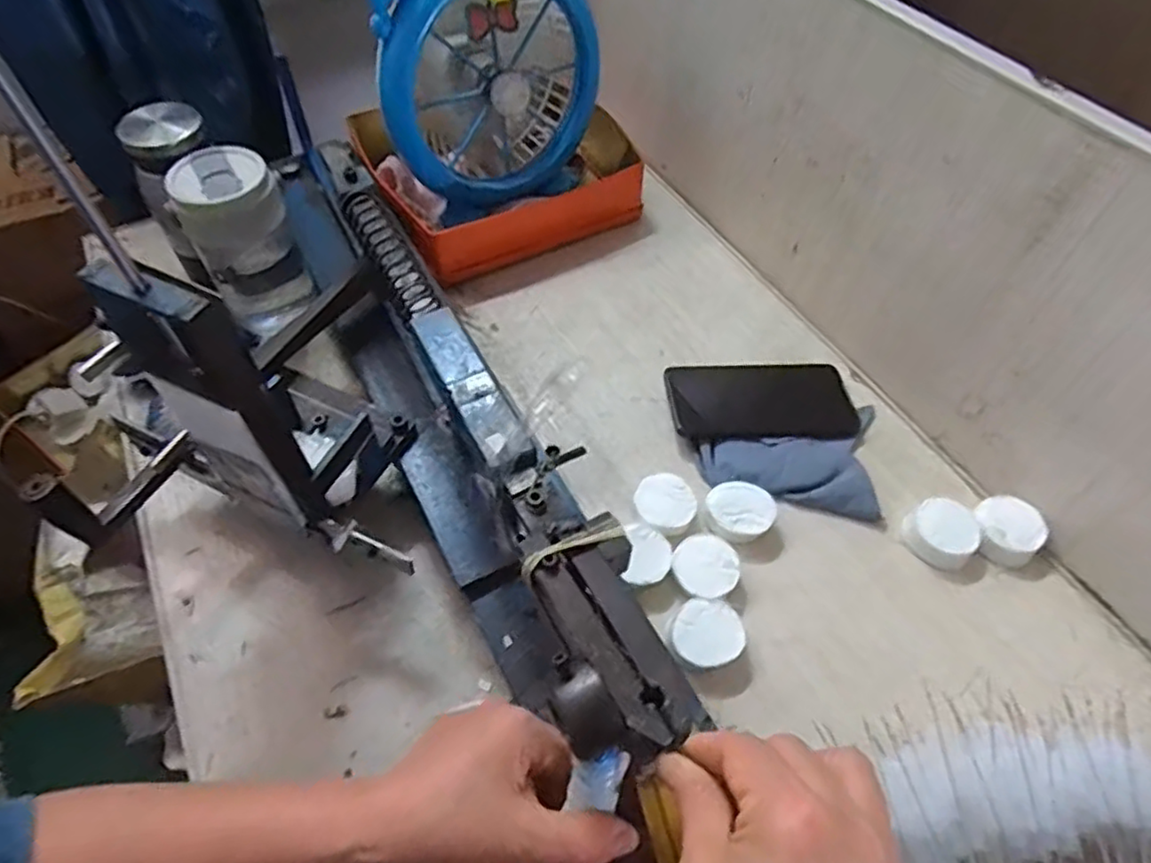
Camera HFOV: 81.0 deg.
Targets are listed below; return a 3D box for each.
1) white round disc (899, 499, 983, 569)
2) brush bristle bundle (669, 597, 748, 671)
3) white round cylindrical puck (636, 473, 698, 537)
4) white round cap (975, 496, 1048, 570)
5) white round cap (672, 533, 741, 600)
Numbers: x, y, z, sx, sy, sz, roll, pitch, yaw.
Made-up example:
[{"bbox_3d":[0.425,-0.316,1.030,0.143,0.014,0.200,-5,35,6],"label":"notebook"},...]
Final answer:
[{"bbox_3d":[0.280,0.078,0.514,0.043,0.026,0.050,-24,60,-19],"label":"white round disc"},{"bbox_3d":[0.089,0.141,0.461,0.046,0.017,0.050,2,55,-2],"label":"brush bristle bundle"},{"bbox_3d":[0.068,0.059,0.521,0.047,0.024,0.043,2,55,-2],"label":"white round cylindrical puck"},{"bbox_3d":[0.329,0.076,0.515,0.044,0.025,0.049,-34,63,-24],"label":"white round cap"},{"bbox_3d":[0.094,0.100,0.491,0.046,0.015,0.051,27,58,15],"label":"white round cap"}]

